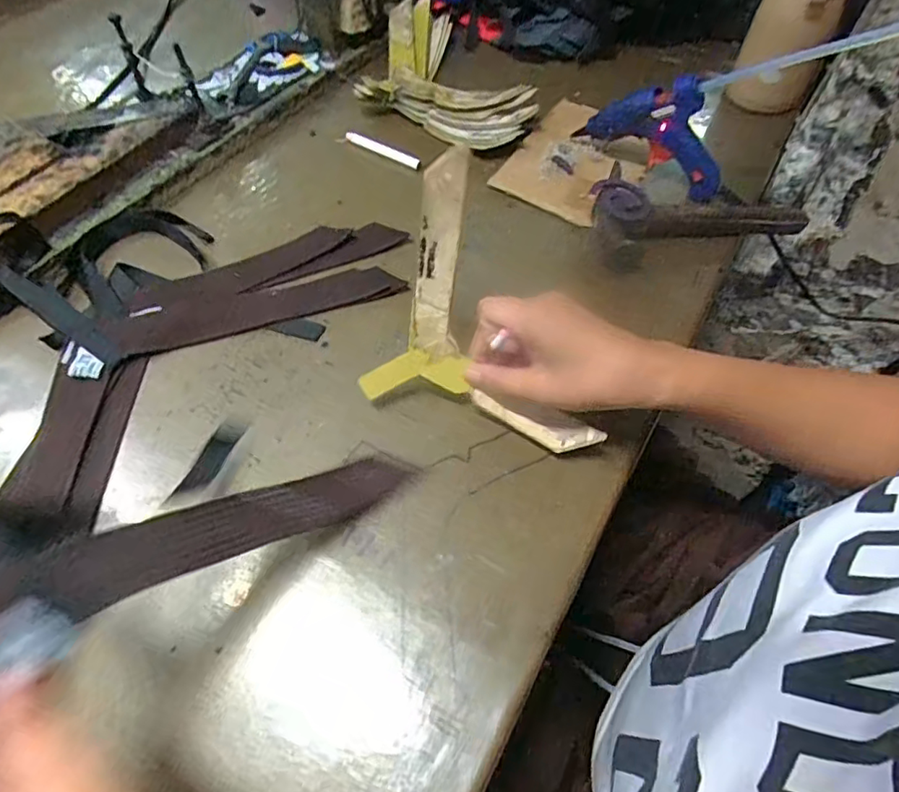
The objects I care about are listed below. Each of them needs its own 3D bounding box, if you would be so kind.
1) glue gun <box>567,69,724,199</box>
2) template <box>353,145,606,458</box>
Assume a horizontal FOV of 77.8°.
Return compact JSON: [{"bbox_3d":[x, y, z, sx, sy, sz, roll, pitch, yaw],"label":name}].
[{"bbox_3d":[0.186,-0.239,0.499,0.139,0.087,0.038,37,63,19],"label":"glue gun"},{"bbox_3d":[-0.001,-0.036,0.366,0.197,0.125,0.024,62,30,-11],"label":"template"}]

